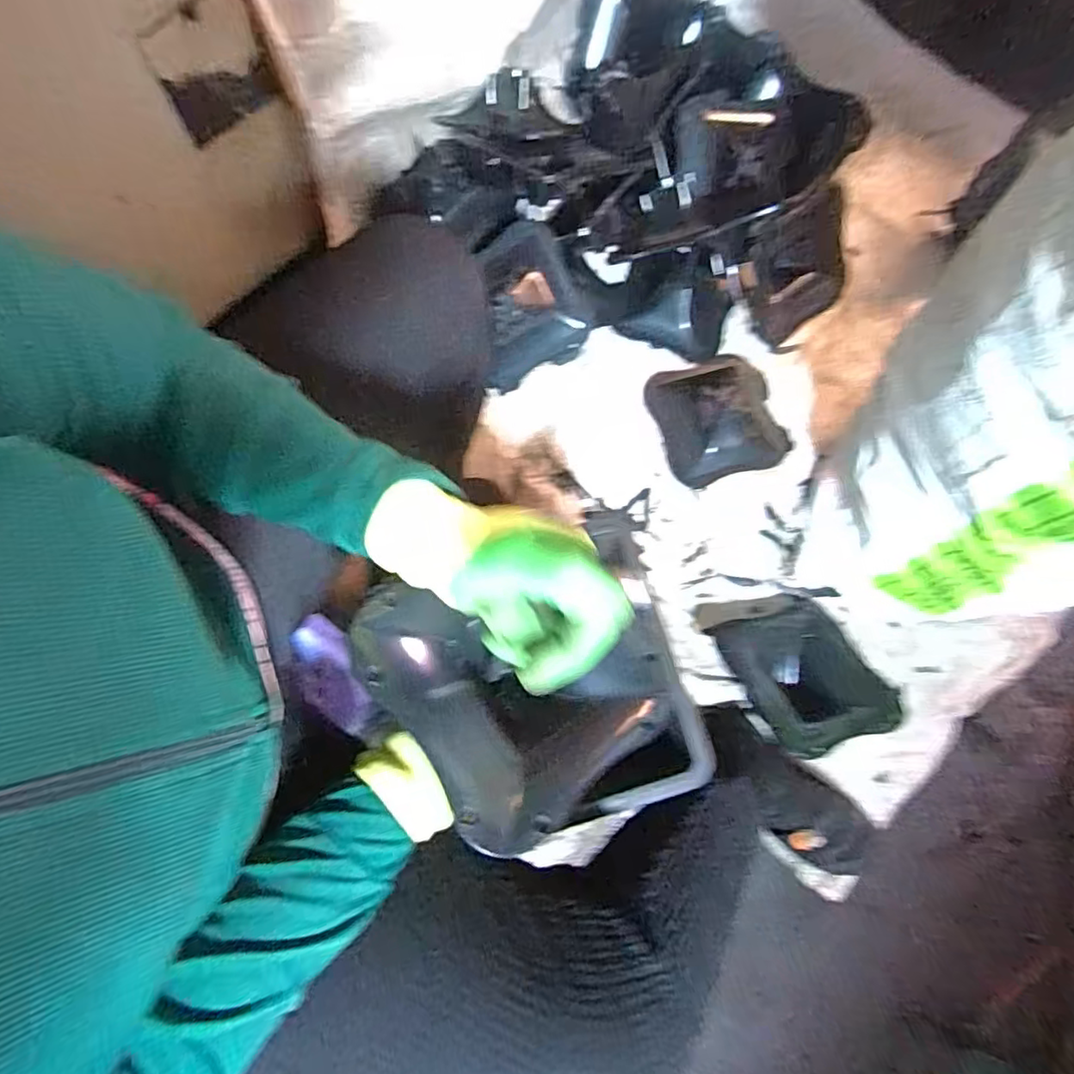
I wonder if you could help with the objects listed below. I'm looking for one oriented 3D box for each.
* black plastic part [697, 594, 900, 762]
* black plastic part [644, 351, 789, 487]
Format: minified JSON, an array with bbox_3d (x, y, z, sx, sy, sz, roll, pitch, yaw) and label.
[{"bbox_3d":[0.326,0.156,0.766,0.168,0.098,0.207,-23,77,-6],"label":"black plastic part"},{"bbox_3d":[0.266,-0.183,0.874,0.185,0.065,0.186,-17,77,-5],"label":"black plastic part"}]

